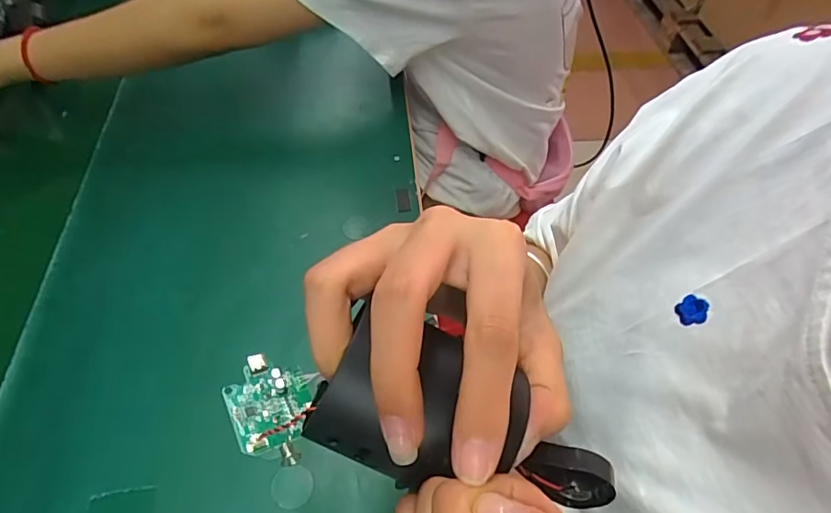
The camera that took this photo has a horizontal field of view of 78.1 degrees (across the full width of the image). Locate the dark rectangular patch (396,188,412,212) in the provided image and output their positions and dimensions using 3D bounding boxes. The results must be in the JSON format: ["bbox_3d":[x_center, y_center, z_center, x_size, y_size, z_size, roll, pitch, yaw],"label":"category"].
[{"bbox_3d":[-0.013,-0.058,0.532,0.014,0.004,0.031,-1,54,-7],"label":"dark rectangular patch"}]

